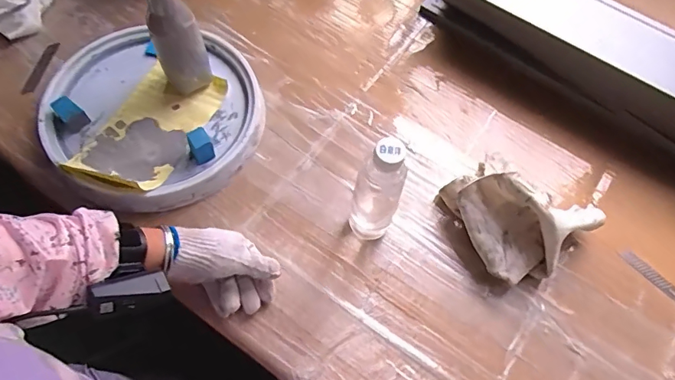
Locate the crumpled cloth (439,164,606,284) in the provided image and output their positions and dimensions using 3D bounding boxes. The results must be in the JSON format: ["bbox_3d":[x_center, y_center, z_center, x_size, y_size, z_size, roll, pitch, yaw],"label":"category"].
[{"bbox_3d":[0.258,0.025,0.597,0.181,0.085,0.152,-22,70,-10],"label":"crumpled cloth"}]

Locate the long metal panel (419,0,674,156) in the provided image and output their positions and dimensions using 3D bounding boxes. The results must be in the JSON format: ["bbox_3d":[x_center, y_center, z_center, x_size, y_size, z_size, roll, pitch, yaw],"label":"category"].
[{"bbox_3d":[0.426,-0.213,0.729,0.599,0.105,0.135,35,66,12],"label":"long metal panel"}]

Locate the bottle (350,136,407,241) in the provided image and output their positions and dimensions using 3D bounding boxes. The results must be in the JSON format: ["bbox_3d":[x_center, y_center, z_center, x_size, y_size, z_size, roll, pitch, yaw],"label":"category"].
[{"bbox_3d":[0.047,0.006,0.532,0.048,0.193,0.057,21,63,6],"label":"bottle"}]

